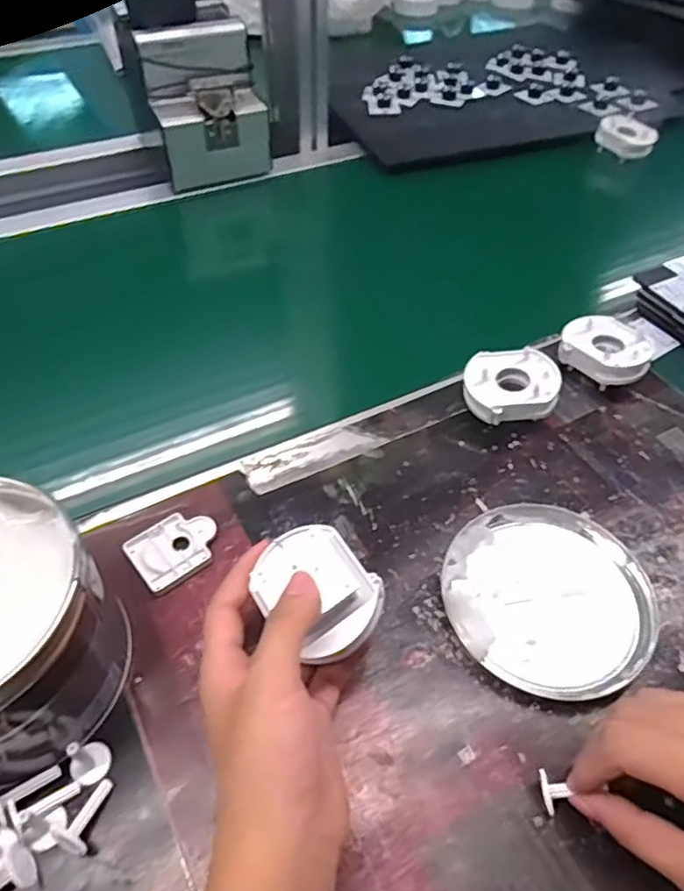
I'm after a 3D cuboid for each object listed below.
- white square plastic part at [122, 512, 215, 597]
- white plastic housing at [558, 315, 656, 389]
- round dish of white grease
[{"bbox_3d":[-0.110,0.066,0.411,0.056,0.008,0.049,-31,57,-23],"label":"white square plastic part"},{"bbox_3d":[0.220,-0.076,0.521,0.061,0.037,0.071,-34,58,-25],"label":"white plastic housing"},{"bbox_3d":[0.131,0.093,0.394,0.128,0.014,0.123,0,50,0],"label":"round dish of white grease"}]

